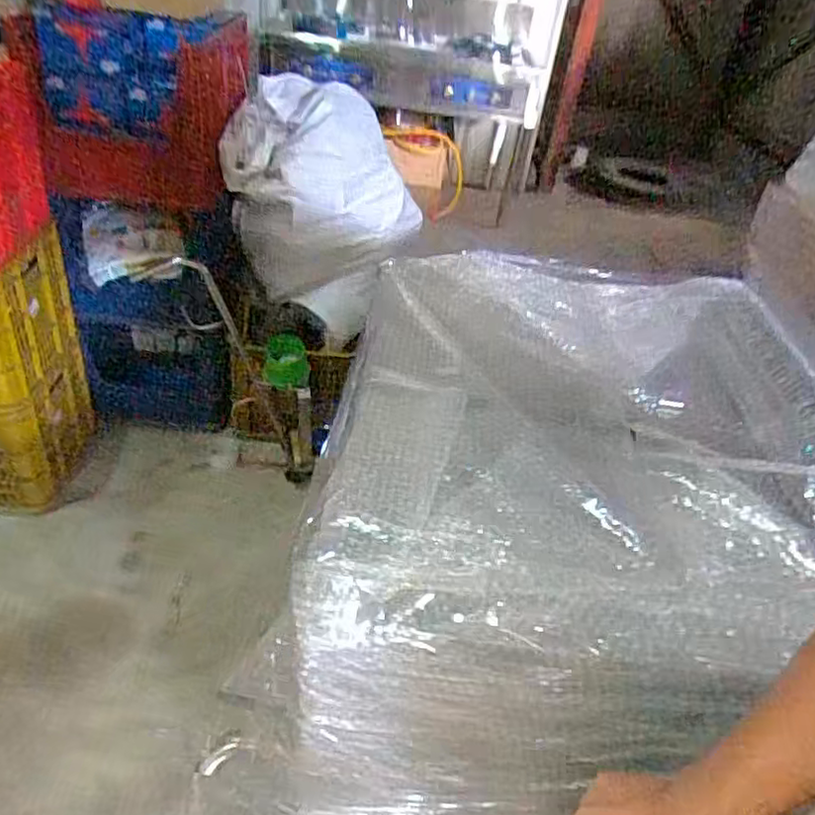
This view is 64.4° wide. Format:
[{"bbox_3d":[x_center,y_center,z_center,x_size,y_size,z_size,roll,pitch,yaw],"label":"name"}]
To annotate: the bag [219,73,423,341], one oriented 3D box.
[{"bbox_3d":[-0.206,-0.517,1.687,0.399,0.512,0.500,15,37,10],"label":"bag"}]

